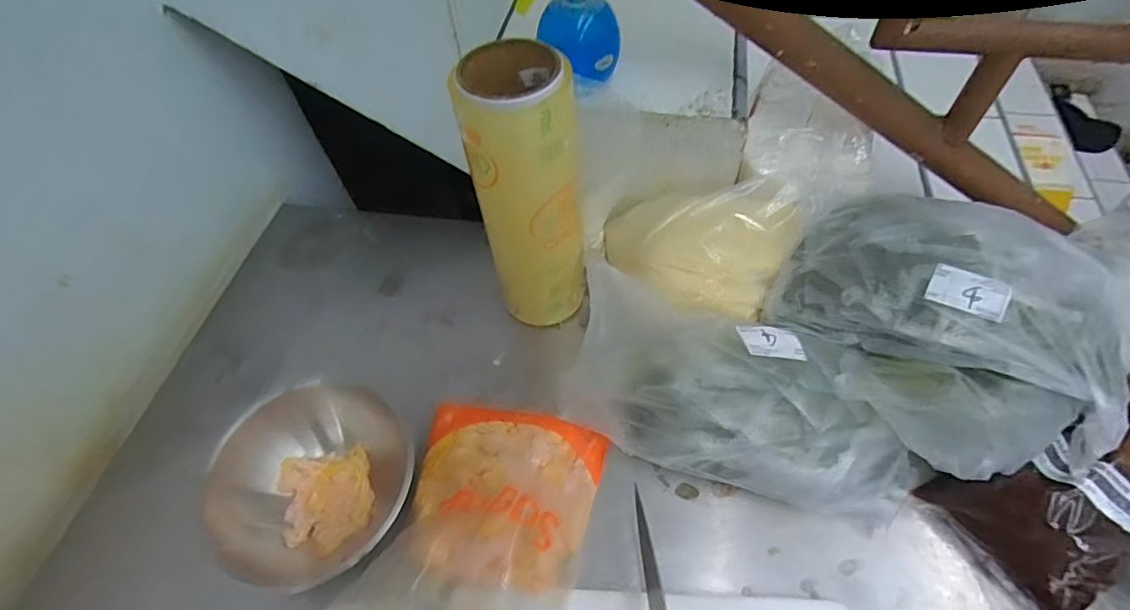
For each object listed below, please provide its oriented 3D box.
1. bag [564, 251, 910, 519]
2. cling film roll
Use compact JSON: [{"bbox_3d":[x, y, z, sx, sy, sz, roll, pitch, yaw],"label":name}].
[{"bbox_3d":[0.167,0.094,0.526,0.323,0.133,0.145,13,56,12],"label":"bag"},{"bbox_3d":[-0.035,-0.096,0.558,0.089,0.313,0.087,-2,56,3],"label":"cling film roll"}]

